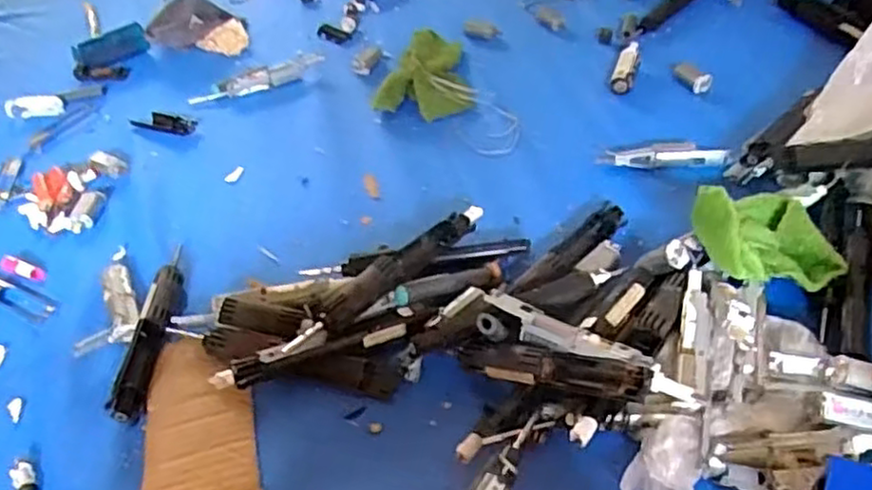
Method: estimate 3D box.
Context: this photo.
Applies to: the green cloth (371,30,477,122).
[{"bbox_3d":[-0.015,-0.179,0.729,0.095,0.034,0.145,-8,40,0],"label":"green cloth"}]

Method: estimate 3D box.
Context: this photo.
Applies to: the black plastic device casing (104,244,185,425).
[{"bbox_3d":[-0.198,0.055,0.500,0.021,0.017,0.163,-6,40,3],"label":"black plastic device casing"}]

